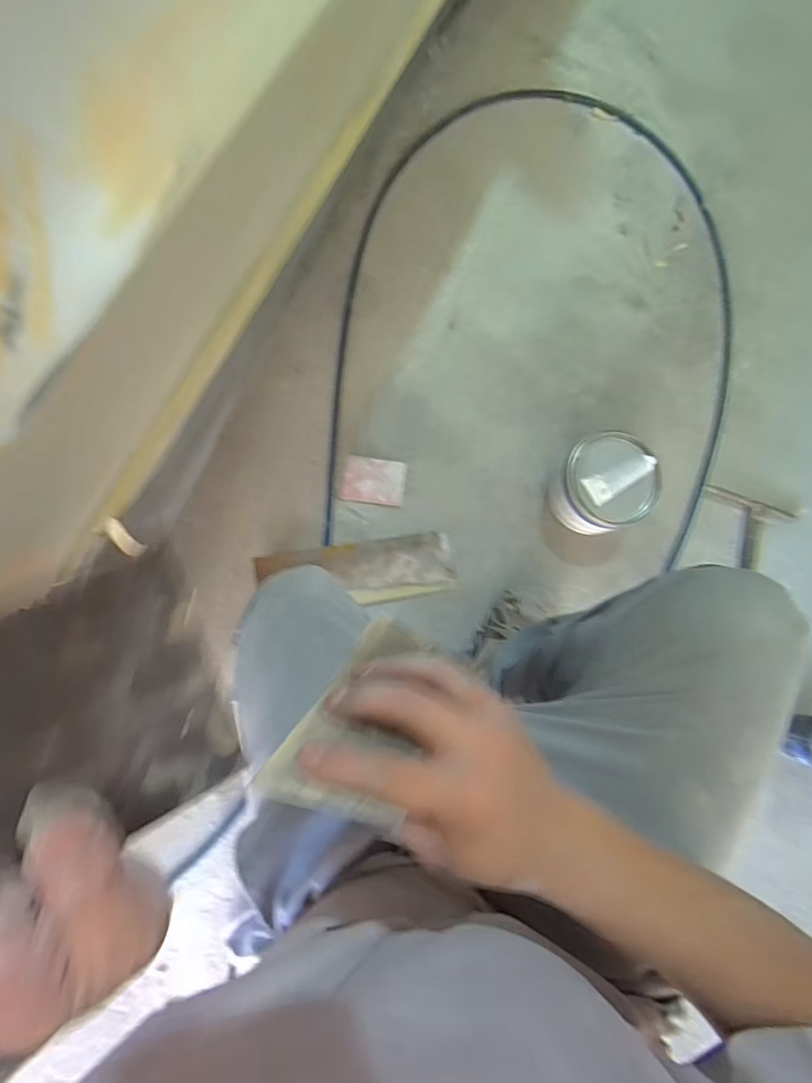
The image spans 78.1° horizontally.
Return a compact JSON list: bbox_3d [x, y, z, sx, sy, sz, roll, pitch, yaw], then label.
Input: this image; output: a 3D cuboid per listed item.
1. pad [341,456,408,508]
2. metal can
[{"bbox_3d":[-0.051,-0.102,0.835,0.099,0.005,0.075,7,82,-5],"label":"pad"},{"bbox_3d":[0.317,-0.095,0.820,0.140,0.109,0.152,1,83,-6],"label":"metal can"}]

